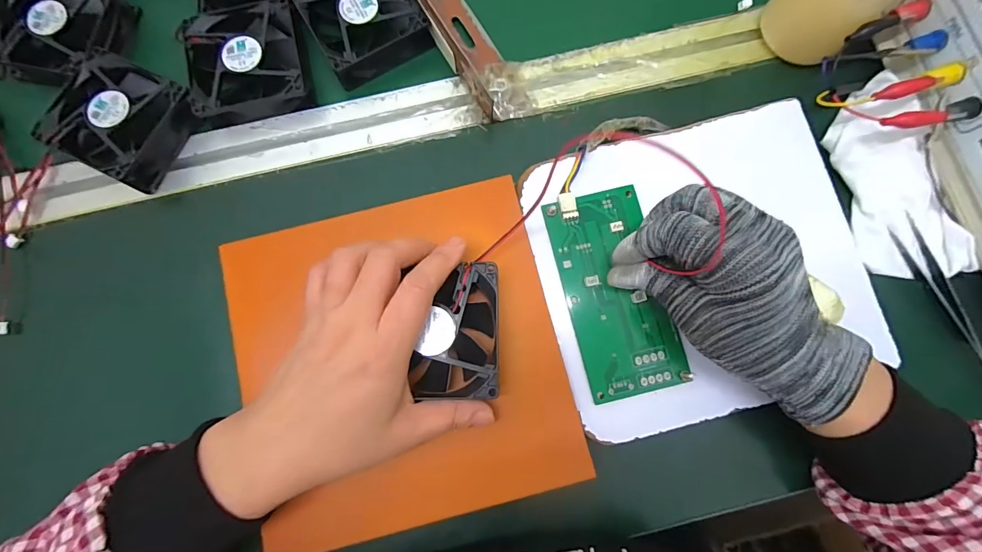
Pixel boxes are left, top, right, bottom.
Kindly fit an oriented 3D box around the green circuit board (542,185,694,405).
[{"bbox_3d":[0.082,0.010,0.280,0.064,0.007,0.135,-14,82,-4],"label":"green circuit board"}]

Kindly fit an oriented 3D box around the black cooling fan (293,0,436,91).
[{"bbox_3d":[-0.097,-0.200,0.325,0.080,0.026,0.078,-30,77,-6],"label":"black cooling fan"}]

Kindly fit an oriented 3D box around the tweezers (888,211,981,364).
[{"bbox_3d":[0.306,0.015,0.283,0.017,0.006,0.115,-26,76,-5],"label":"tweezers"}]

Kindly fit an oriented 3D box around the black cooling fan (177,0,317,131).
[{"bbox_3d":[-0.181,-0.157,0.317,0.086,0.027,0.085,-6,75,0],"label":"black cooling fan"}]

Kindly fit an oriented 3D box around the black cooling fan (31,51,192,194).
[{"bbox_3d":[-0.267,-0.113,0.308,0.082,0.035,0.077,25,78,8],"label":"black cooling fan"}]

